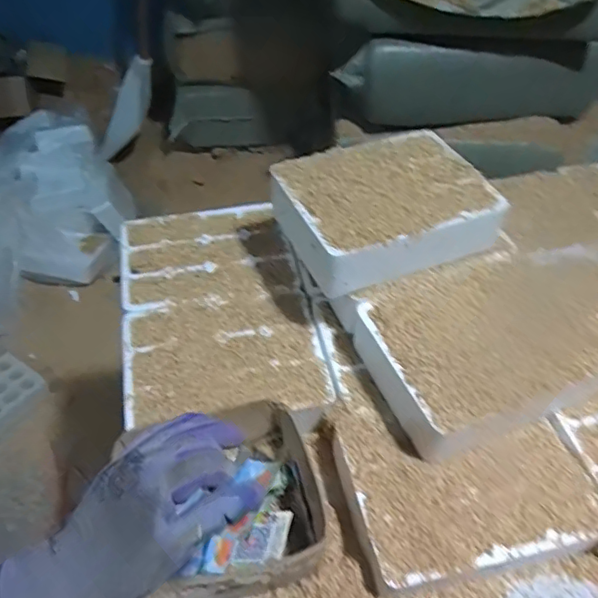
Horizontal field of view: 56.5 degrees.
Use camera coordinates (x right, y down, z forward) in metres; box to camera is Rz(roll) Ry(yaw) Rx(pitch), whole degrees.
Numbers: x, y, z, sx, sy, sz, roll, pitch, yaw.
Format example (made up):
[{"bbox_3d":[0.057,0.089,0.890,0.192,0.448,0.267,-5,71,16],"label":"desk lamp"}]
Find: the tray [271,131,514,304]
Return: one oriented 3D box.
[{"bbox_3d":[0.104,-0.118,0.704,0.254,0.070,0.185,-16,52,-15],"label":"tray"}]

